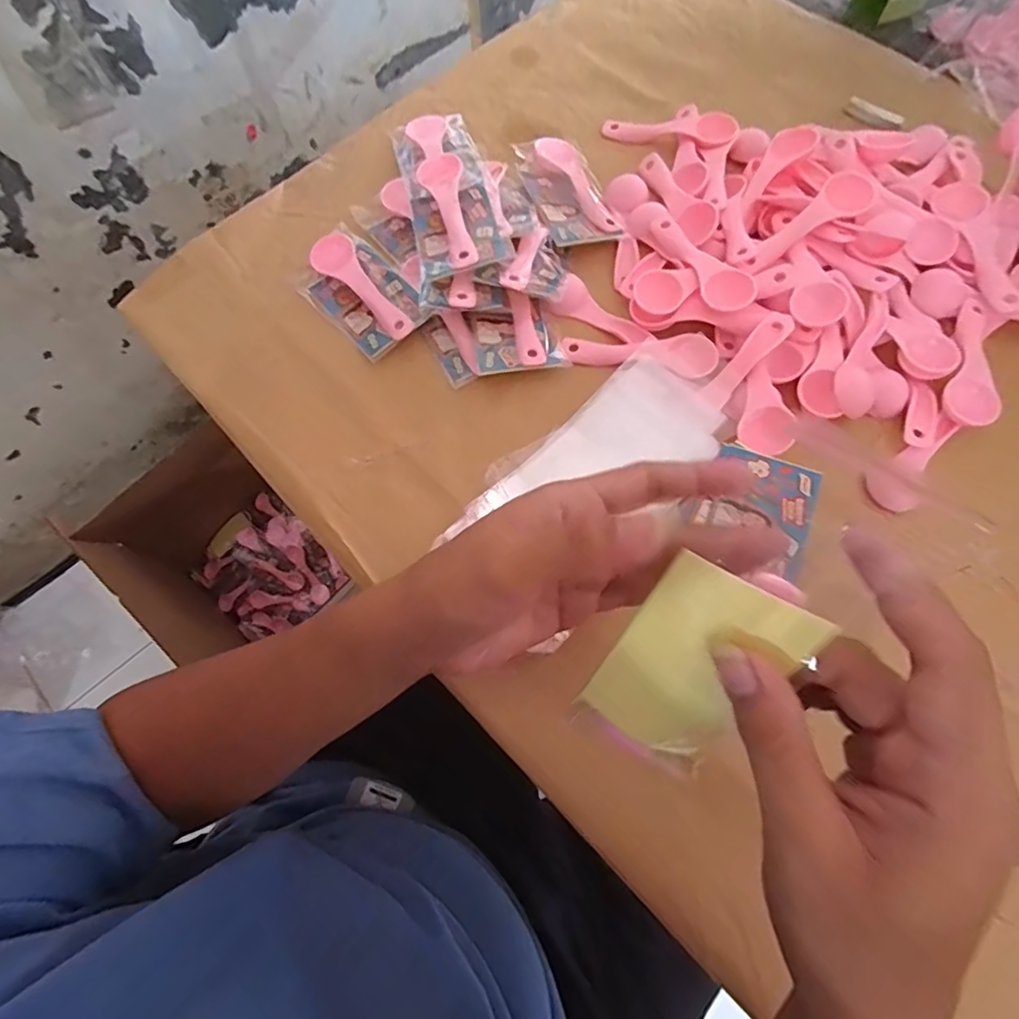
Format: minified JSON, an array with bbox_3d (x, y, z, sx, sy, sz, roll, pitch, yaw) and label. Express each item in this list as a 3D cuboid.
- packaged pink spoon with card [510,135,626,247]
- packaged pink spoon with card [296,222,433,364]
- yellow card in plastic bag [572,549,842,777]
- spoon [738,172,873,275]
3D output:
[{"bbox_3d":[0.048,-0.261,0.458,0.061,0.019,0.111,-17,71,-5],"label":"packaged pink spoon with card"},{"bbox_3d":[-0.115,-0.168,0.427,0.063,0.017,0.113,-43,75,-13],"label":"packaged pink spoon with card"},{"bbox_3d":[0.070,0.066,0.224,0.056,0.102,0.006,30,36,8],"label":"yellow card in plastic bag"},{"bbox_3d":[0.219,-0.210,0.411,0.110,0.012,0.032,-38,74,2],"label":"spoon"}]

